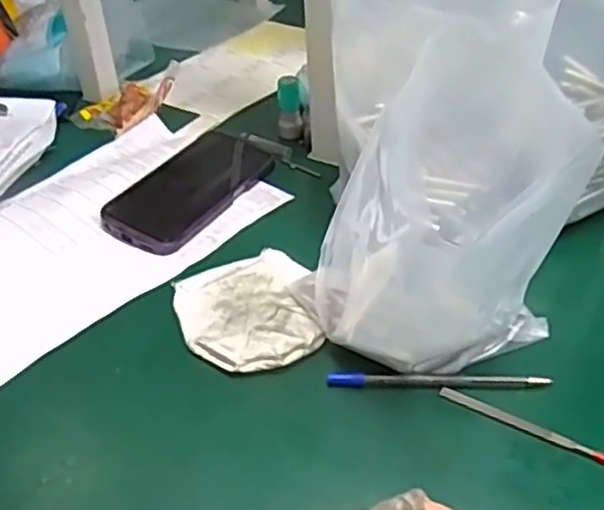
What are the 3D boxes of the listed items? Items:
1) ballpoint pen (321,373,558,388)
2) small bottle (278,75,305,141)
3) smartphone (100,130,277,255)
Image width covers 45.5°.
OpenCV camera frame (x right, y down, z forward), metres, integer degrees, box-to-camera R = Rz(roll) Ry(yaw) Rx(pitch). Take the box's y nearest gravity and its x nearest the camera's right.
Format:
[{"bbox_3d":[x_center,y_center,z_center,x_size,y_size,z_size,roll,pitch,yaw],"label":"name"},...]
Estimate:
[{"bbox_3d":[0.087,0.080,0.465,0.138,0.008,0.010,0,38,5],"label":"ballpoint pen"},{"bbox_3d":[-0.012,-0.144,0.714,0.024,0.064,0.019,-5,38,-2],"label":"small bottle"},{"bbox_3d":[-0.100,-0.063,0.647,0.084,0.017,0.175,16,42,22],"label":"smartphone"}]

